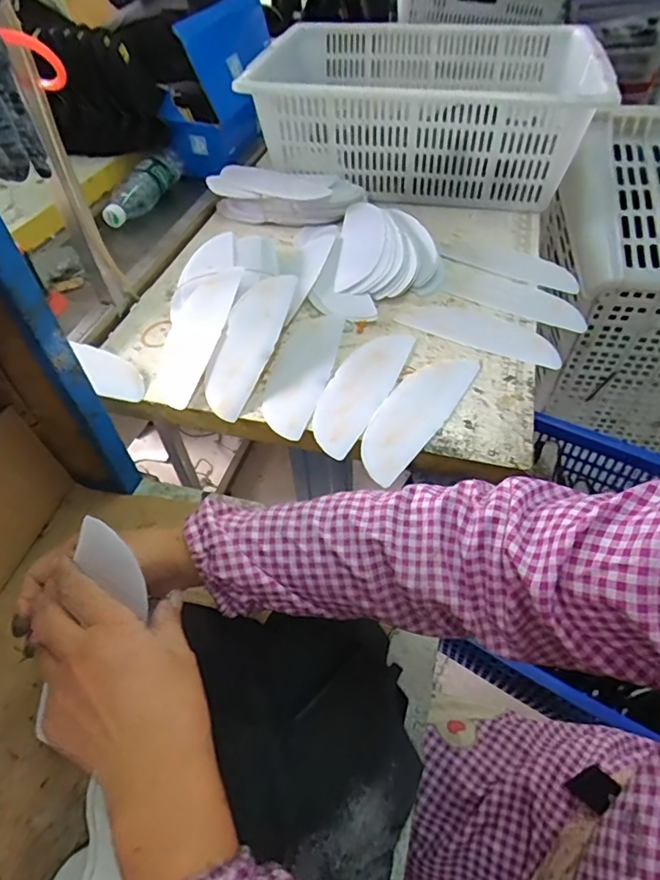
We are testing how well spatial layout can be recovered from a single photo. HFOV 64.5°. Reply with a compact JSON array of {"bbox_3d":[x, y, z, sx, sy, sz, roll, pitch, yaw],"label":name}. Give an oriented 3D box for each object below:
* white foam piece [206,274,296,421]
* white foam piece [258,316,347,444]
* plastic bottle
[{"bbox_3d":[-0.096,-0.118,0.621,0.060,0.018,0.202,16,73,16],"label":"white foam piece"},{"bbox_3d":[-0.032,-0.082,0.624,0.067,0.006,0.206,8,53,12],"label":"white foam piece"},{"bbox_3d":[-0.336,-0.447,0.929,0.067,0.063,0.224,16,52,16],"label":"plastic bottle"}]

